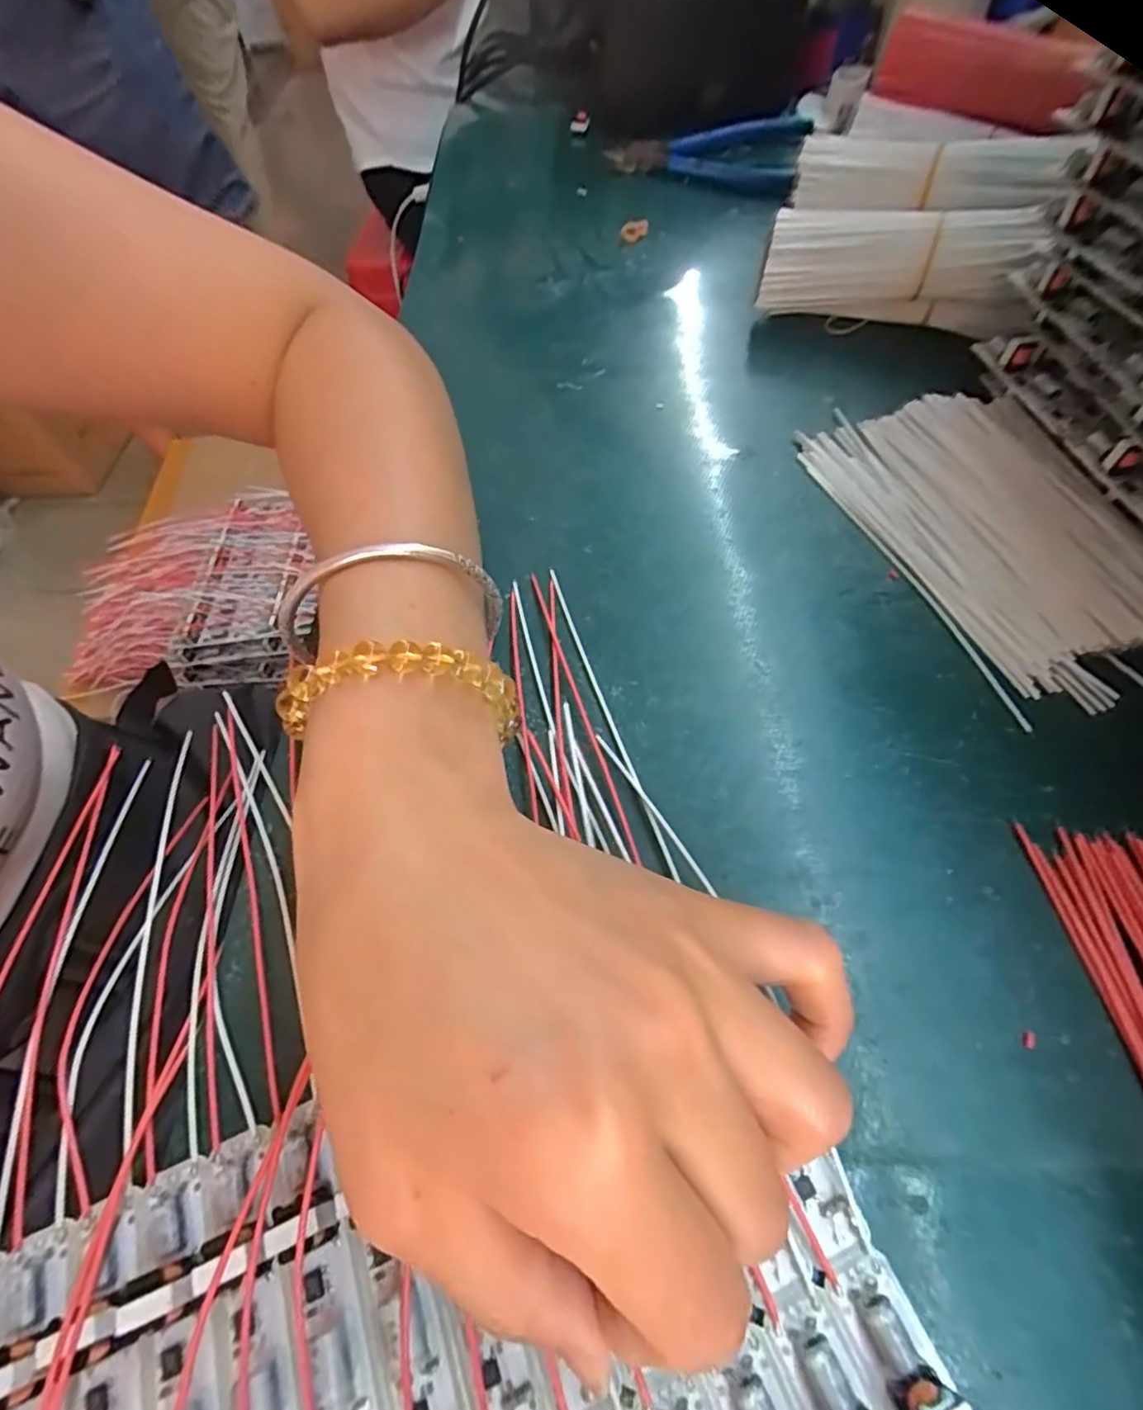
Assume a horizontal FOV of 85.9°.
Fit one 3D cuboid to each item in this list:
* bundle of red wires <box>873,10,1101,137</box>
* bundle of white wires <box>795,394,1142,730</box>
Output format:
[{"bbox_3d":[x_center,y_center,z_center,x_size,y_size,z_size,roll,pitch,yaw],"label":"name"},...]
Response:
[{"bbox_3d":[0.180,-0.271,0.265,0.088,0.032,0.031,5,57,-11],"label":"bundle of red wires"},{"bbox_3d":[0.163,-0.070,0.236,0.089,0.014,0.149,-19,58,-7],"label":"bundle of white wires"}]

